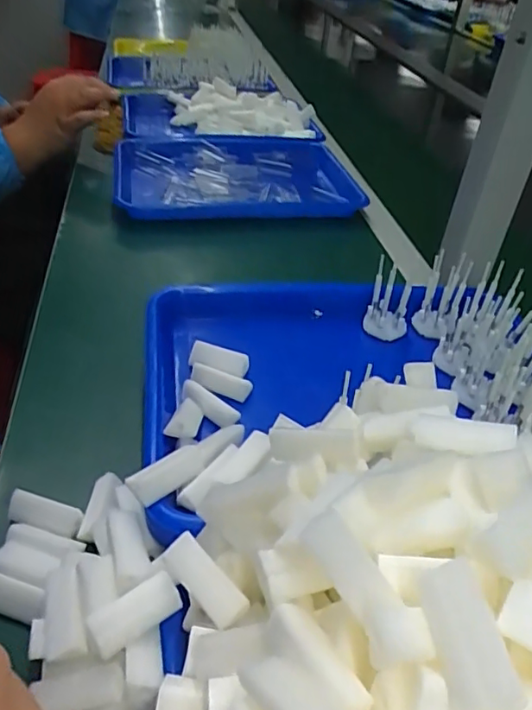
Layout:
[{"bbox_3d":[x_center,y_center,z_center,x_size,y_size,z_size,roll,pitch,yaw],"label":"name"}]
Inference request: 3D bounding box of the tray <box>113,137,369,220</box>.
[{"bbox_3d":[-0.043,-0.260,0.813,0.343,0.036,0.261,-5,40,-15],"label":"tray"}]

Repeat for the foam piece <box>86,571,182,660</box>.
[{"bbox_3d":[-0.066,0.129,0.281,0.045,0.010,0.021,-22,60,-37],"label":"foam piece"}]

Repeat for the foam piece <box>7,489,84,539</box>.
[{"bbox_3d":[-0.142,0.102,0.359,0.047,0.012,0.017,13,39,7],"label":"foam piece"}]

